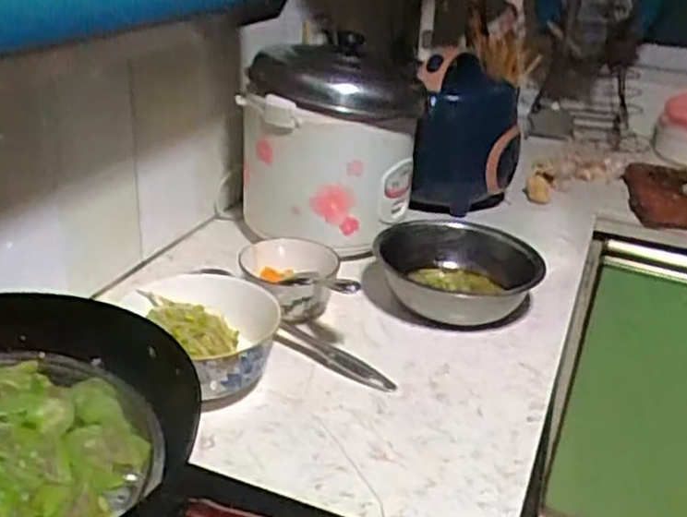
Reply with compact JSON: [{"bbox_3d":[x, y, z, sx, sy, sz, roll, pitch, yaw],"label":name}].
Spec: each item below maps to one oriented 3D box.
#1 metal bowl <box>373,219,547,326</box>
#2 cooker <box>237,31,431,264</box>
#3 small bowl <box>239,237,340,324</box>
[{"bbox_3d":[0.154,0.017,1.018,0.216,0.074,0.224,3,26,-2],"label":"metal bowl"},{"bbox_3d":[-0.021,-0.165,1.125,0.248,0.290,0.223,-14,31,-31],"label":"cooker"},{"bbox_3d":[-0.072,0.032,0.954,0.124,0.076,0.127,3,26,-1],"label":"small bowl"}]

